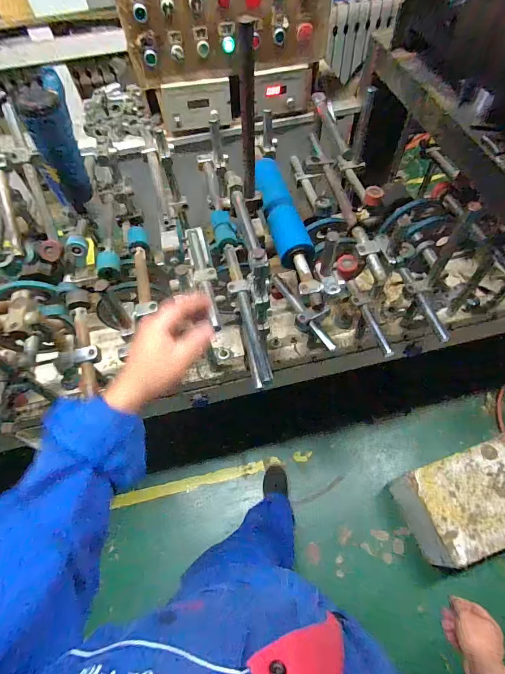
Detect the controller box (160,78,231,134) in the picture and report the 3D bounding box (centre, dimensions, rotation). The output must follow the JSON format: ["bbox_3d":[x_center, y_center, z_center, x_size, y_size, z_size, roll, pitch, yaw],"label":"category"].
[{"bbox_3d":[-0.153,-0.635,0.944,0.188,0.107,0.052,2,59,5],"label":"controller box"}]

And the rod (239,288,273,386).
[{"bbox_3d":[0.001,-0.003,0.659,0.033,0.021,0.203,-11,59,-3],"label":"rod"}]

